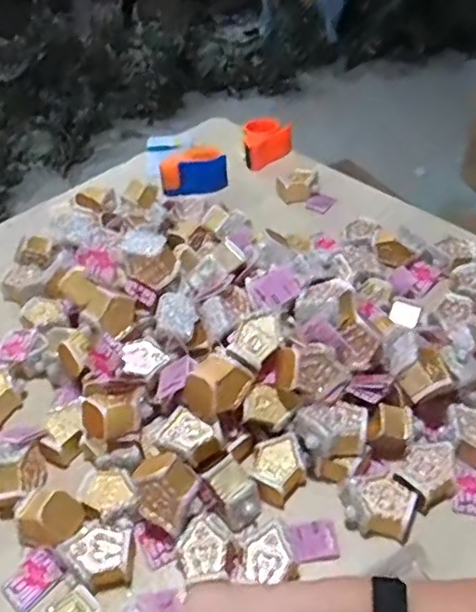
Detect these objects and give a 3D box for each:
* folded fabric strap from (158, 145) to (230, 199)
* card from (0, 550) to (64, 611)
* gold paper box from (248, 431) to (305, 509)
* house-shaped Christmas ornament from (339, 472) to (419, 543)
[{"bbox_3d":[-0.095,-0.297,1.257,0.138,0.071,0.136,-8,45,-5],"label":"folded fabric strap"},{"bbox_3d":[-0.238,0.320,0.687,0.048,0.009,0.066,32,61,31],"label":"card"},{"bbox_3d":[0.050,0.209,0.743,0.067,0.042,0.074,-11,46,-8],"label":"gold paper box"},{"bbox_3d":[0.166,0.240,0.712,0.088,0.044,0.067,16,48,18],"label":"house-shaped Christmas ornament"}]

